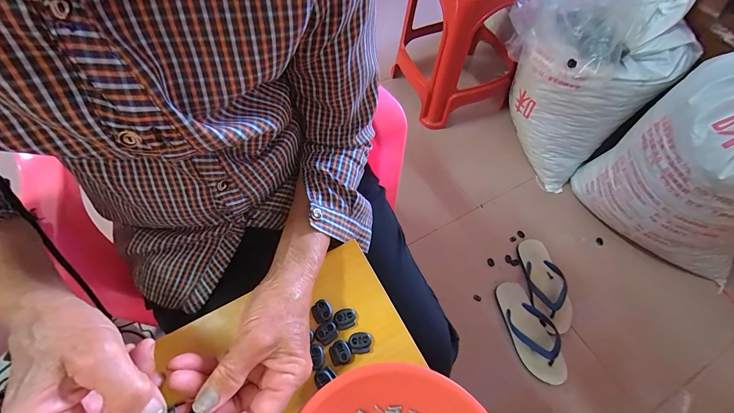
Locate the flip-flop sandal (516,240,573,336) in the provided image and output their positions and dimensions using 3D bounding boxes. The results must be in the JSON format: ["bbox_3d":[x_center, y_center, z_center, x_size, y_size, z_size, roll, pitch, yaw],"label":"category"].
[{"bbox_3d":[0.464,0.199,0.823,0.105,0.040,0.241,-11,63,-5],"label":"flip-flop sandal"}]

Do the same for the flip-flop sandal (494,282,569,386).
[{"bbox_3d":[0.400,0.300,0.763,0.098,0.049,0.236,-14,63,-7],"label":"flip-flop sandal"}]

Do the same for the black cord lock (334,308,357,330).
[{"bbox_3d":[-0.022,0.113,0.315,0.021,0.004,0.018,-11,63,-5],"label":"black cord lock"}]

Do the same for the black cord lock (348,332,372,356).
[{"bbox_3d":[-0.006,0.133,0.305,0.022,0.005,0.019,-15,63,-7],"label":"black cord lock"}]

